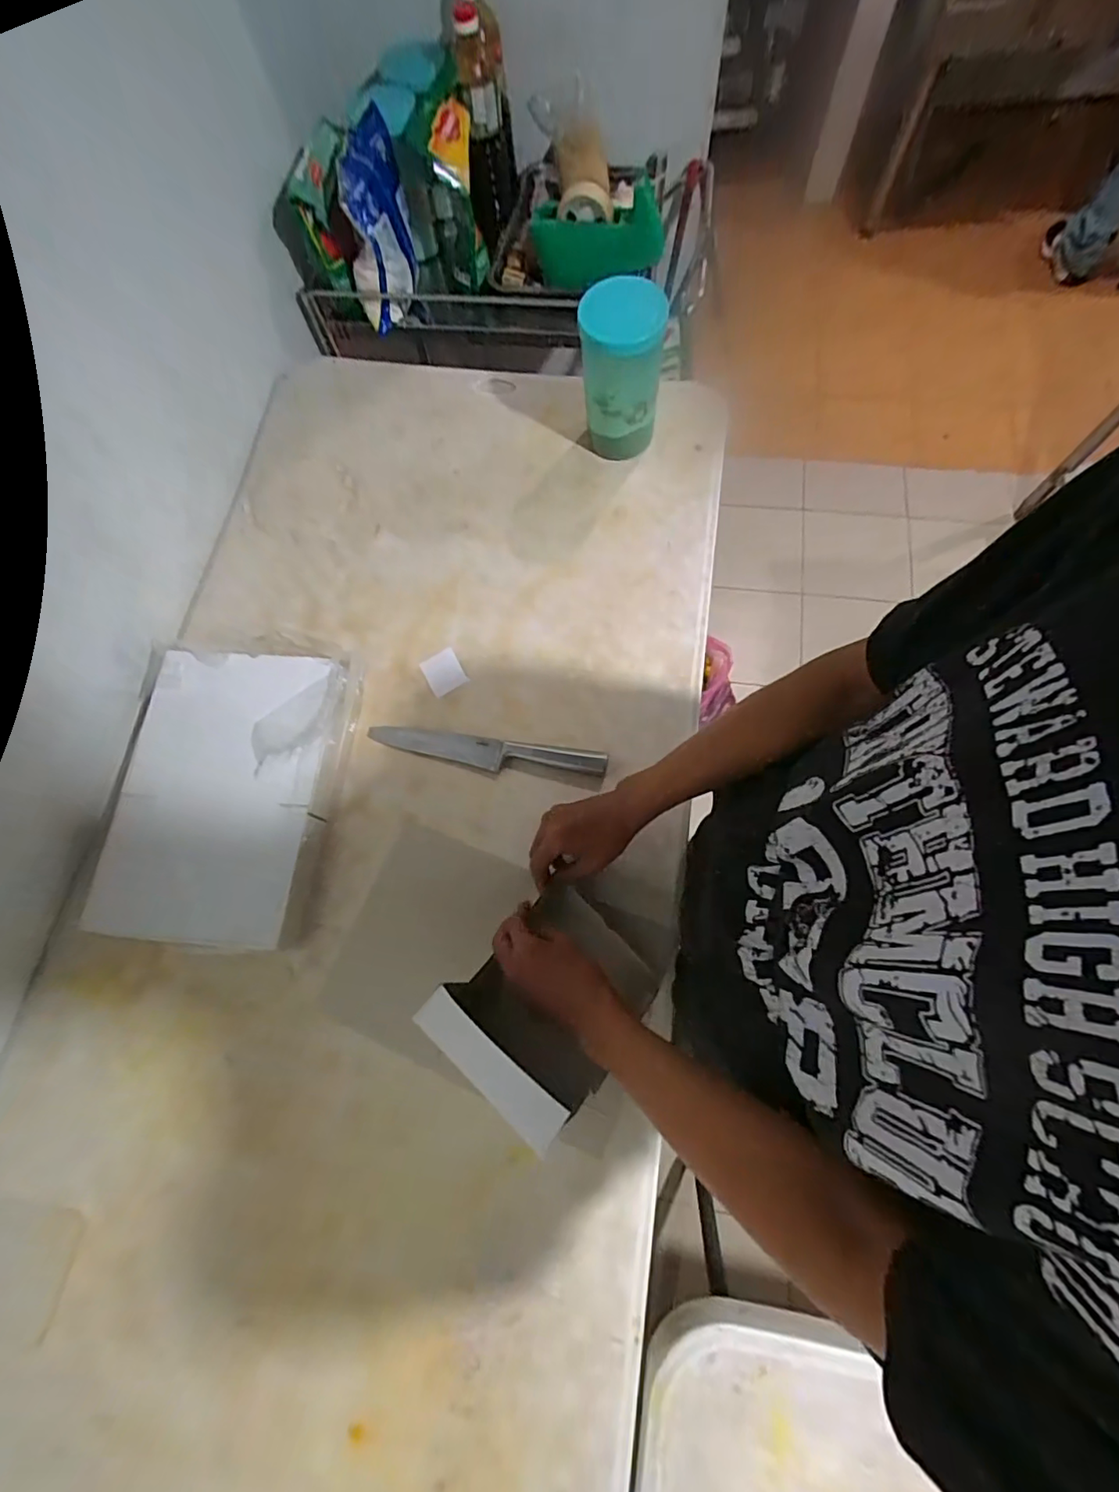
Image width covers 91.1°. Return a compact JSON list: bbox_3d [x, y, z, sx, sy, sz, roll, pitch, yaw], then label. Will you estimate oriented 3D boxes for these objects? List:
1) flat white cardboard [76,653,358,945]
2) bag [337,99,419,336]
[{"bbox_3d":[-0.408,0.052,0.679,0.262,0.072,0.363,2,72,5],"label":"flat white cardboard"},{"bbox_3d":[-0.287,-0.825,0.882,0.090,0.258,0.113,10,46,3],"label":"bag"}]

